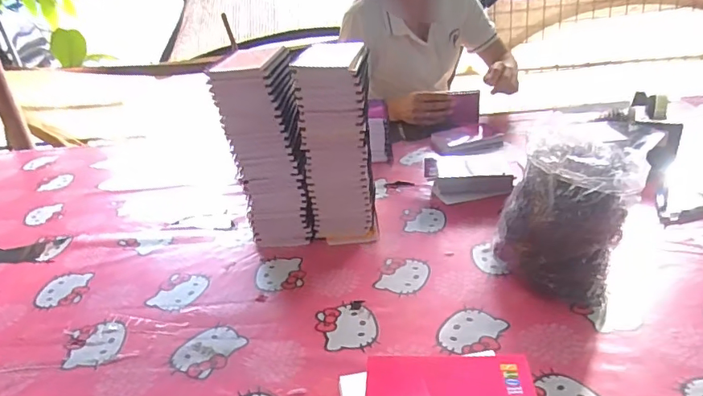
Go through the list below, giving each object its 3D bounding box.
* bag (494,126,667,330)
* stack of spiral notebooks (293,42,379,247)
[{"bbox_3d":[0.282,0.015,0.642,0.144,0.197,0.151,21,38,40],"label":"bag"},{"bbox_3d":[-0.016,-0.075,0.764,0.095,0.286,0.100,-1,28,8],"label":"stack of spiral notebooks"}]

